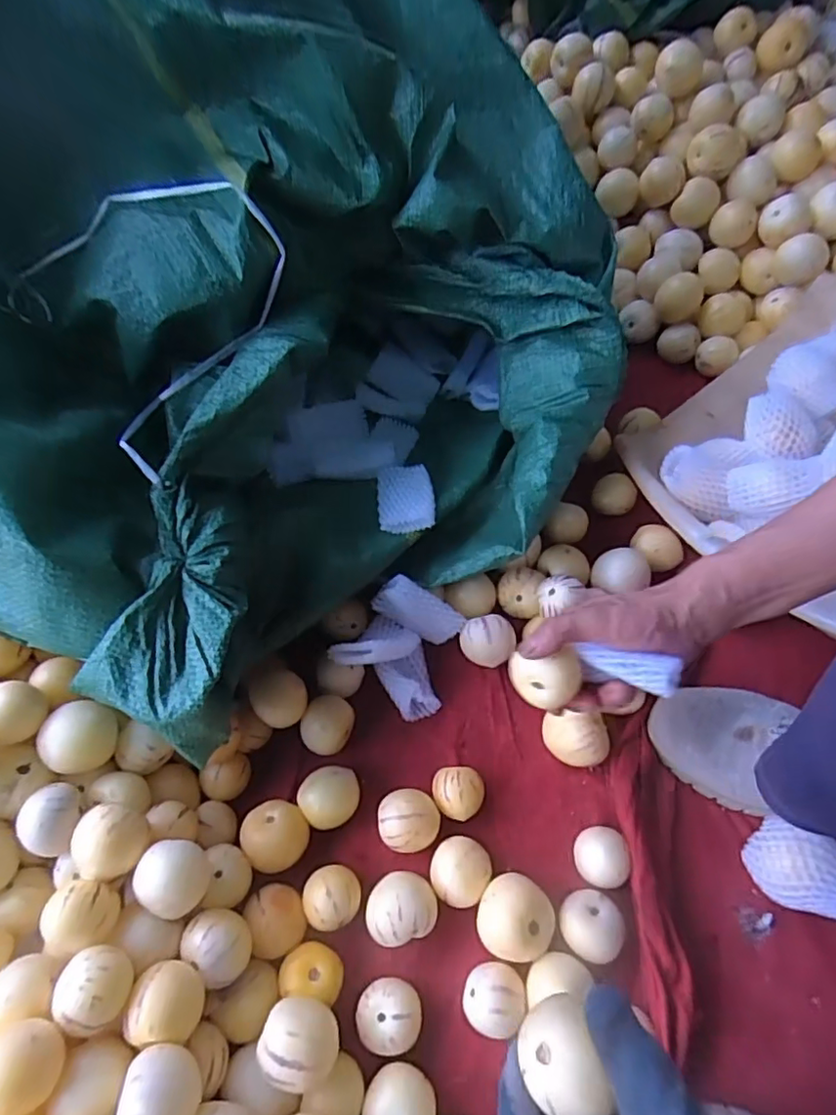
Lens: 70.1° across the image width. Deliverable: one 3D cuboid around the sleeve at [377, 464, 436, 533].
[{"bbox_3d":[-0.012,-0.061,0.583,0.053,0.020,0.081,-4,58,-2],"label":"sleeve"}]

